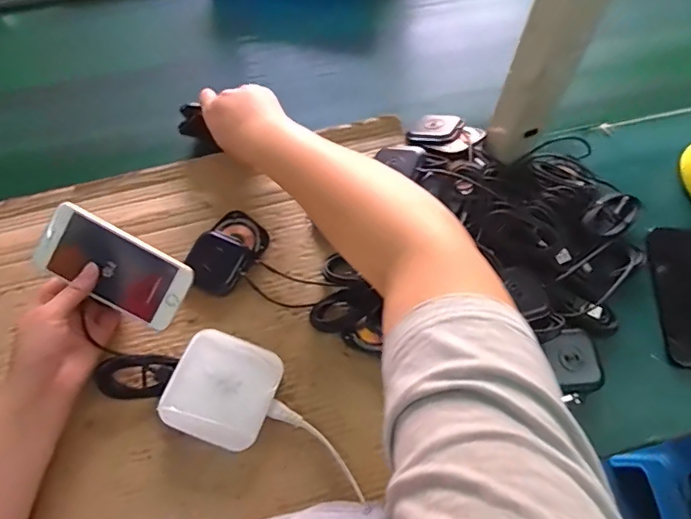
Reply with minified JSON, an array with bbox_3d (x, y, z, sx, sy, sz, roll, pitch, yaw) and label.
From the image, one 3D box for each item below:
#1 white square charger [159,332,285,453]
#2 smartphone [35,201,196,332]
[{"bbox_3d":[-0.110,0.116,0.447,0.088,0.028,0.089,22,70,2],"label":"white square charger"},{"bbox_3d":[-0.211,0.009,0.453,0.132,0.010,0.070,30,94,-3],"label":"smartphone"}]

